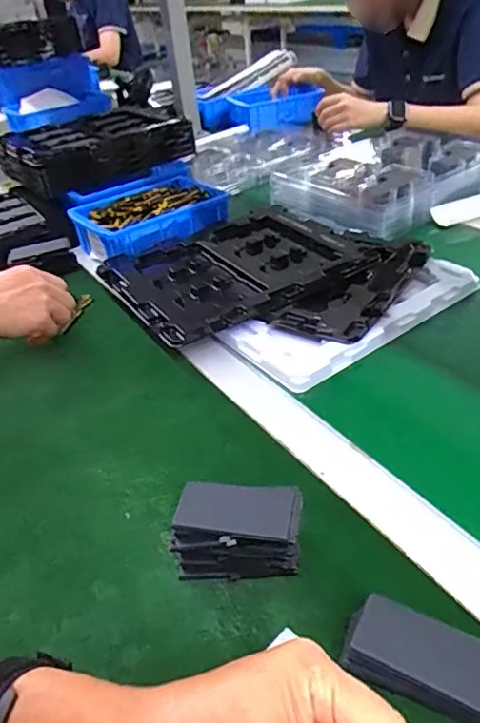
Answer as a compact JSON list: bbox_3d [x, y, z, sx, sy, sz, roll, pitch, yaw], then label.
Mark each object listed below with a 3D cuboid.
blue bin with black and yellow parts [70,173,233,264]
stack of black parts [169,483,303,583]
[{"bbox_3d":[-0.125,-0.205,0.780,0.204,0.049,0.154,-24,40,-20],"label":"blue bin with black and yellow parts"},{"bbox_3d":[-0.001,0.109,0.352,0.081,0.061,0.039,-2,38,7],"label":"stack of black parts"}]

